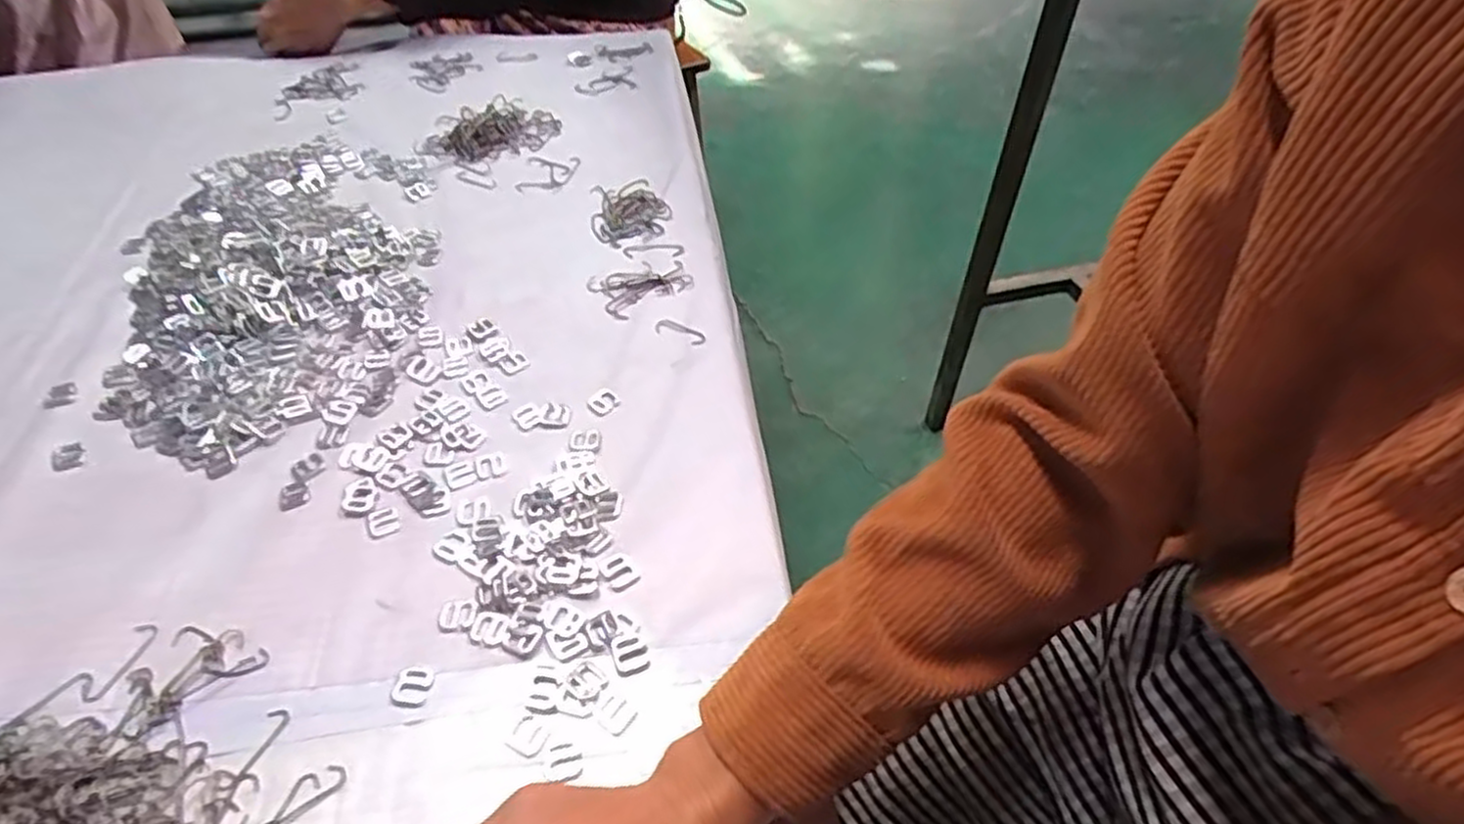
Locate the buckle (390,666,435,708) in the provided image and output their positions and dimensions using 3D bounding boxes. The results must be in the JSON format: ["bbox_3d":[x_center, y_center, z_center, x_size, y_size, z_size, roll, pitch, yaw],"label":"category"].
[{"bbox_3d":[-0.153,0.130,0.369,0.017,0.004,0.020,3,48,4],"label":"buckle"}]

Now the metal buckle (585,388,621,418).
[{"bbox_3d":[-0.083,-0.007,0.491,0.020,0.004,0.021,36,58,28],"label":"metal buckle"}]

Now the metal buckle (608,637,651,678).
[{"bbox_3d":[-0.050,0.119,0.378,0.017,0.004,0.020,-15,50,-13],"label":"metal buckle"}]

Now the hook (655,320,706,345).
[{"bbox_3d":[-0.037,-0.056,0.538,0.039,0.004,0.014,25,53,21],"label":"hook"}]

